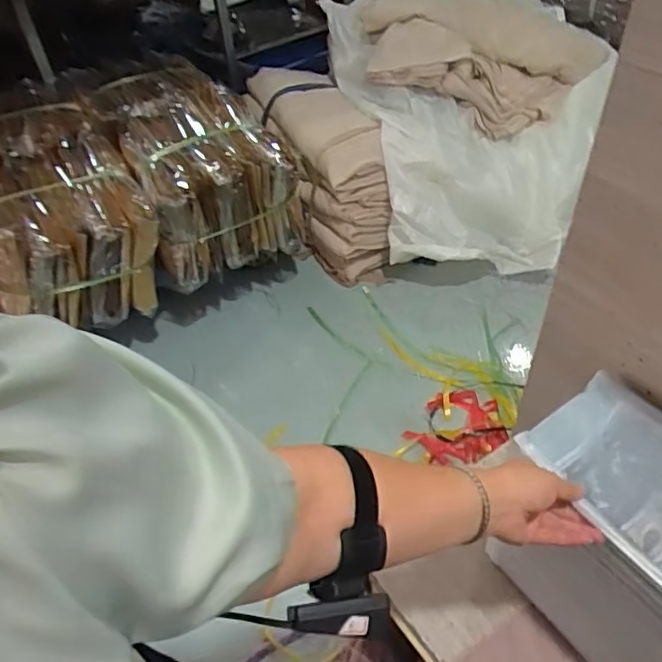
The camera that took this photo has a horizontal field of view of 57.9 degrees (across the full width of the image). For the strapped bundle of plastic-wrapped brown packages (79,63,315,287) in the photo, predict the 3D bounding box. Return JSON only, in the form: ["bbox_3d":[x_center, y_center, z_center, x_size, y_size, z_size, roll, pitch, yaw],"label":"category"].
[{"bbox_3d":[-0.374,-0.475,1.645,0.390,0.293,0.755,-23,49,-16],"label":"strapped bundle of plastic-wrapped brown packages"}]

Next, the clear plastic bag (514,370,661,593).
[{"bbox_3d":[0.315,0.144,0.579,0.164,0.022,0.217,-31,56,-25],"label":"clear plastic bag"}]

